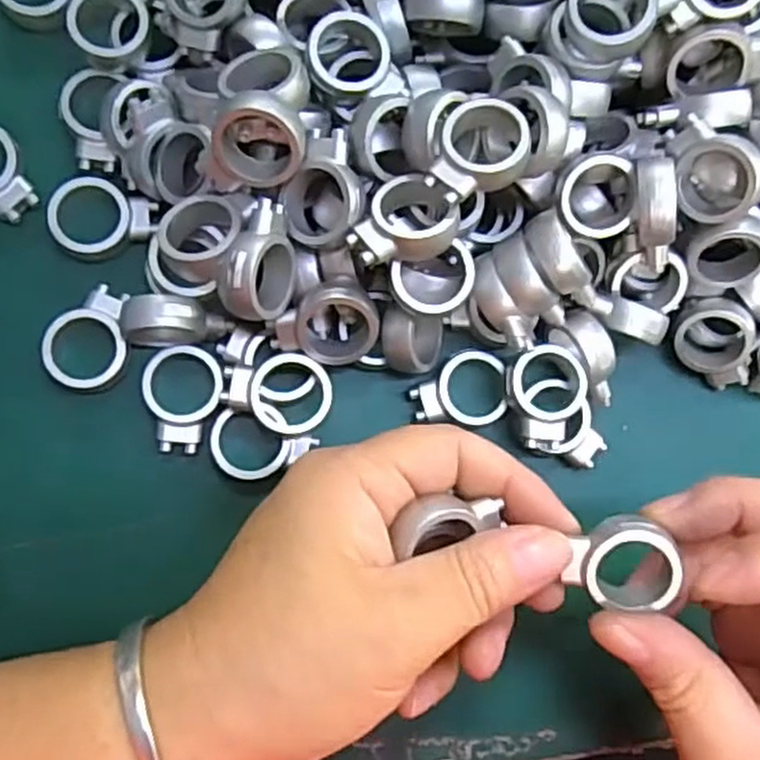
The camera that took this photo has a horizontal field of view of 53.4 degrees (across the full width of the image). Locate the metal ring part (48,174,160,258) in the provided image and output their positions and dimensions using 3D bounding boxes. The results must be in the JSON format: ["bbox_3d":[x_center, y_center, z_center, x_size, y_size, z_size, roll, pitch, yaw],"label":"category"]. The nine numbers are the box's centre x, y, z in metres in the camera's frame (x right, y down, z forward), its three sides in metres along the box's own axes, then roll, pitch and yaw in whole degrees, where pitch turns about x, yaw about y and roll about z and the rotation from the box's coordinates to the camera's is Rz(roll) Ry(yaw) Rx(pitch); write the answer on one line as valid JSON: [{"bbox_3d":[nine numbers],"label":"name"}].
[{"bbox_3d":[-0.090,-0.053,0.247,0.034,0.009,0.026,-1,85,-8],"label":"metal ring part"}]

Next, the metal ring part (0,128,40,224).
[{"bbox_3d":[-0.126,-0.067,0.246,0.033,0.014,0.025,40,81,-3],"label":"metal ring part"}]

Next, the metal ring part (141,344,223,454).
[{"bbox_3d":[-0.063,0.006,0.241,0.025,0.005,0.034,4,84,-8],"label":"metal ring part"}]

